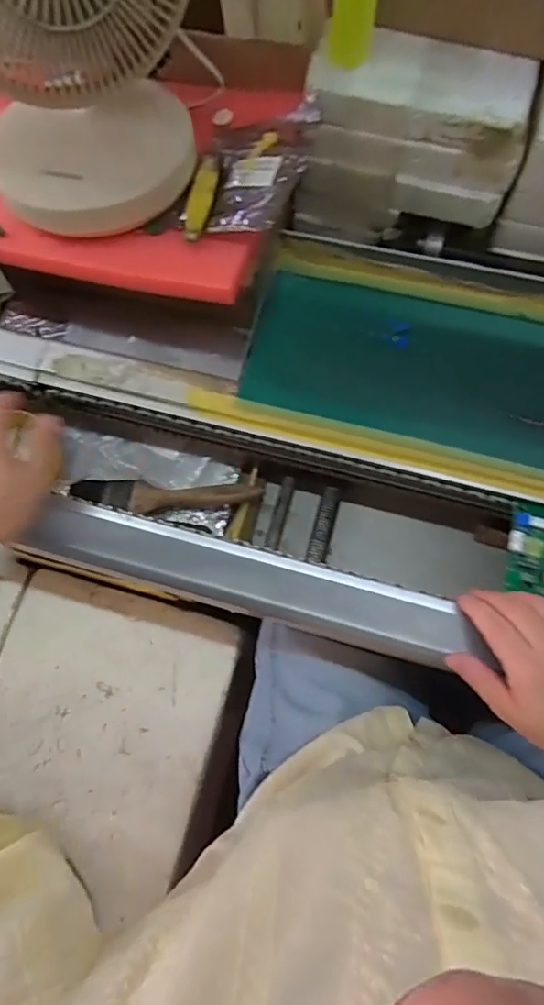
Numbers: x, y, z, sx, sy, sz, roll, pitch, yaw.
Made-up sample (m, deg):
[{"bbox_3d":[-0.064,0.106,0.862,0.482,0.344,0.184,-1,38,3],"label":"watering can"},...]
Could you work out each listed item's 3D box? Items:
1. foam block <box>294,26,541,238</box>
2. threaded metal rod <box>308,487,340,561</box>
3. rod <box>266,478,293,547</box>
[{"bbox_3d":[0.146,-0.386,0.568,0.229,0.148,0.113,11,80,2],"label":"foam block"},{"bbox_3d":[0.053,0.022,0.516,0.019,0.016,0.076,14,80,3],"label":"threaded metal rod"},{"bbox_3d":[0.008,0.009,0.528,0.014,0.008,0.075,12,80,3],"label":"rod"}]

